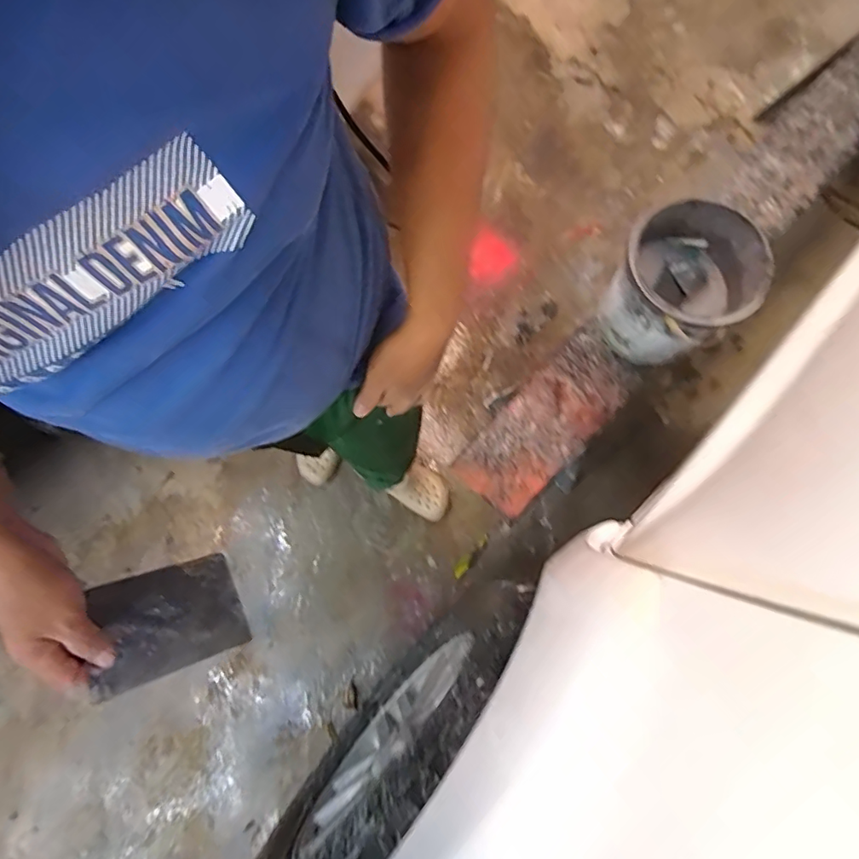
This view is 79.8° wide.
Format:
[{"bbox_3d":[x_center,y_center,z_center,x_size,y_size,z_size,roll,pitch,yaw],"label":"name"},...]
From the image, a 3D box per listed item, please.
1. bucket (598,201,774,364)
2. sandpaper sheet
[{"bbox_3d":[0.456,-0.264,0.953,0.224,0.213,0.239,0,80,0],"label":"bucket"},{"bbox_3d":[-0.249,0.181,0.493,0.134,0.007,0.094,-8,72,-48],"label":"sandpaper sheet"}]

